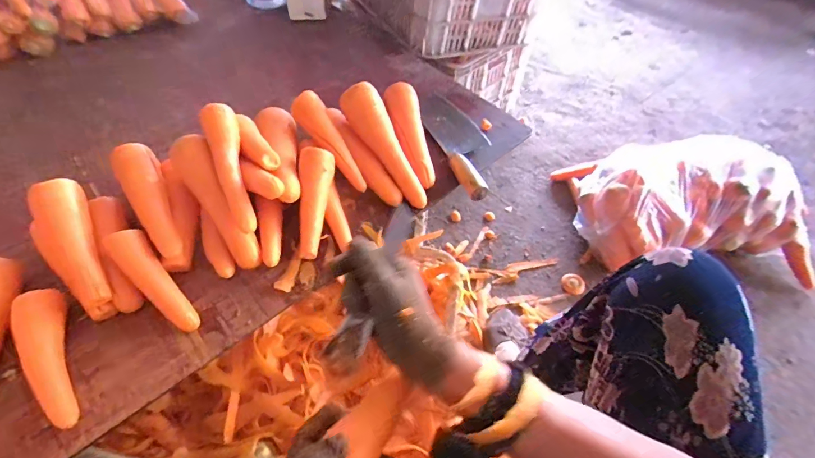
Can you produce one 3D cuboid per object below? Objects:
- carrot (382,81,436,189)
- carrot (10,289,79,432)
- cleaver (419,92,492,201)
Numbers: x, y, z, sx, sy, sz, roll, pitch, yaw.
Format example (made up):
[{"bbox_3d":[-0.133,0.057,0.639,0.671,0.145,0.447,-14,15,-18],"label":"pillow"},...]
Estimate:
[{"bbox_3d":[0.008,-0.162,0.629,0.056,0.043,0.208,-10,56,-9],"label":"carrot"},{"bbox_3d":[-0.397,0.139,0.414,0.040,0.039,0.157,-23,59,-17],"label":"carrot"},{"bbox_3d":[0.095,-0.151,0.646,0.088,0.025,0.247,-14,56,-11],"label":"cleaver"}]

